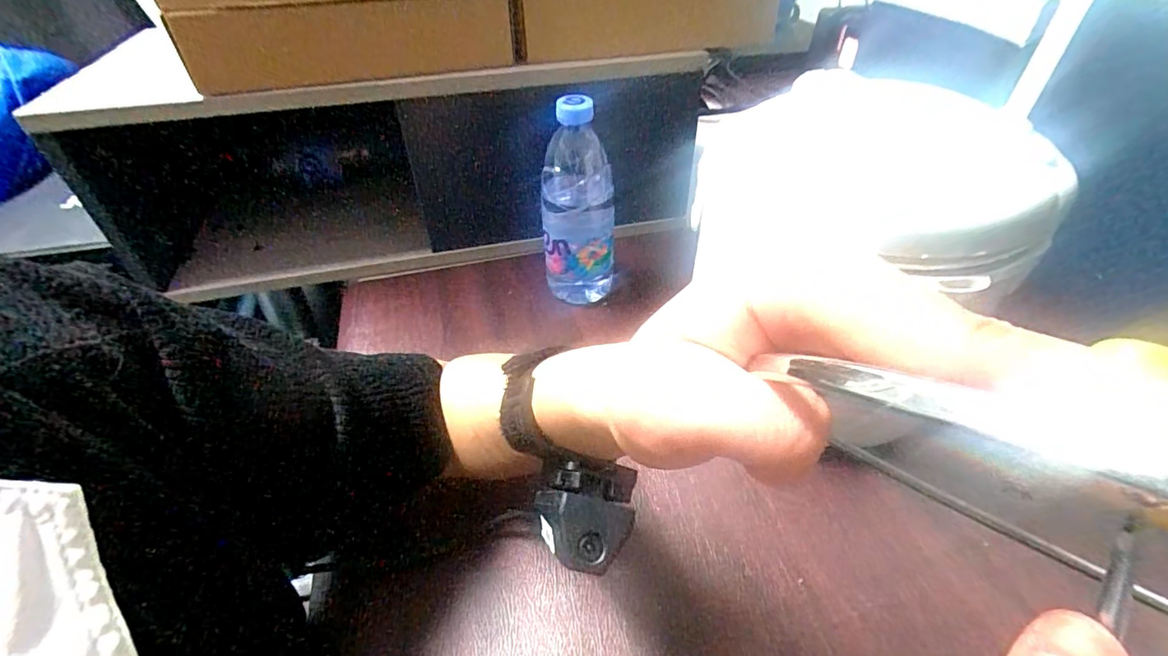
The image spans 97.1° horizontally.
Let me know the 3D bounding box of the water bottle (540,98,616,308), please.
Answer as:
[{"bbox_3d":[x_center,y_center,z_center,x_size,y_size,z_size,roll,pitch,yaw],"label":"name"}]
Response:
[{"bbox_3d":[-0.007,-0.114,0.513,0.073,0.200,0.061,1,41,2],"label":"water bottle"}]

